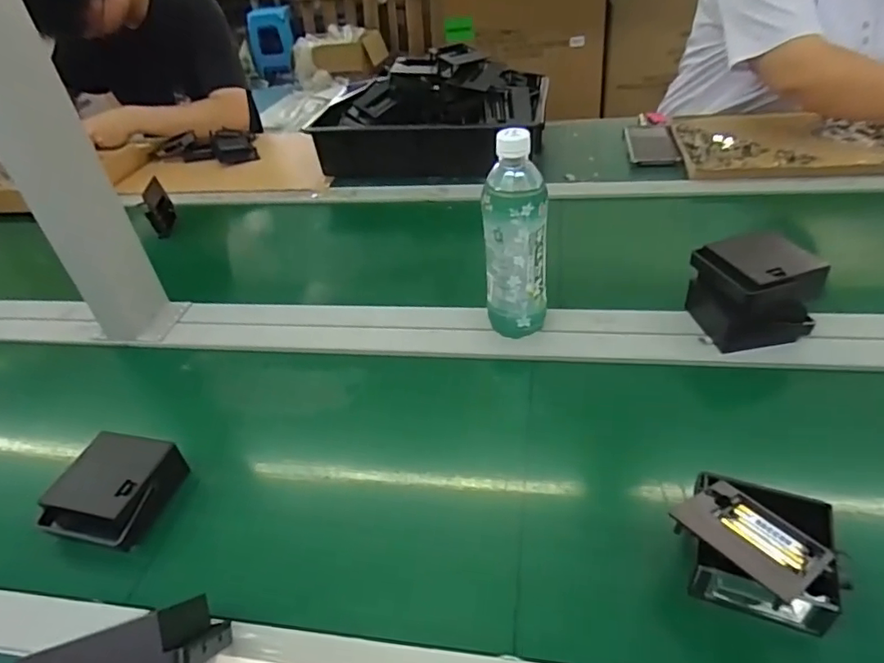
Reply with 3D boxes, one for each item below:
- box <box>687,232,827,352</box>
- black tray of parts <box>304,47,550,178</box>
[{"bbox_3d":[0.320,-0.042,0.578,0.099,0.091,0.096,-11,40,-4],"label":"box"},{"bbox_3d":[-0.018,-0.391,1.009,0.403,0.164,0.224,3,41,13],"label":"black tray of parts"}]

